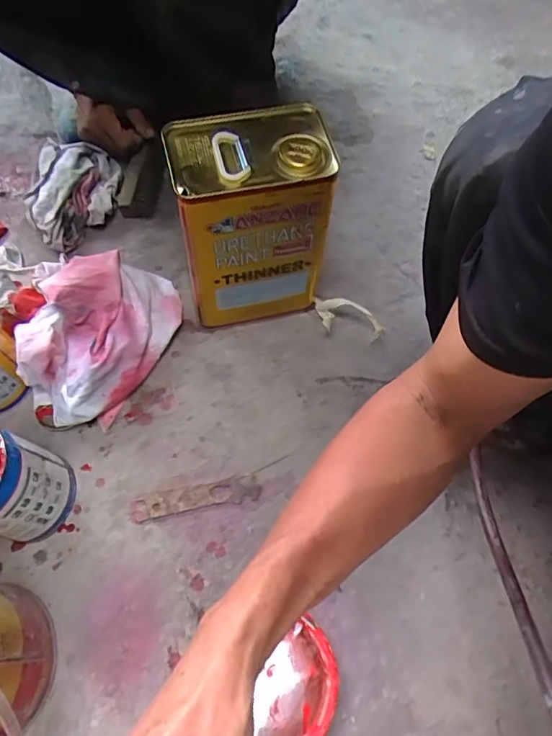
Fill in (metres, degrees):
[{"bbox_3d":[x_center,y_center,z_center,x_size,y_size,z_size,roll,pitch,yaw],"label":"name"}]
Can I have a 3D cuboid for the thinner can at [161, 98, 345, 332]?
[{"bbox_3d":[-0.027,-0.165,0.637,0.167,0.256,0.109,-17,66,-8],"label":"thinner can"}]

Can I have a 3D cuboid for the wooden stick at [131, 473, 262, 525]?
[{"bbox_3d":[-0.095,0.153,0.613,0.149,0.008,0.029,-13,64,-3],"label":"wooden stick"}]

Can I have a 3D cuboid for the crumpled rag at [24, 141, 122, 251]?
[{"bbox_3d":[-0.310,-0.273,0.800,0.161,0.058,0.148,-38,70,-17],"label":"crumpled rag"}]

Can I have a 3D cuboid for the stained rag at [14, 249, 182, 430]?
[{"bbox_3d":[-0.230,-0.047,0.666,0.160,0.095,0.230,23,67,10],"label":"stained rag"}]

